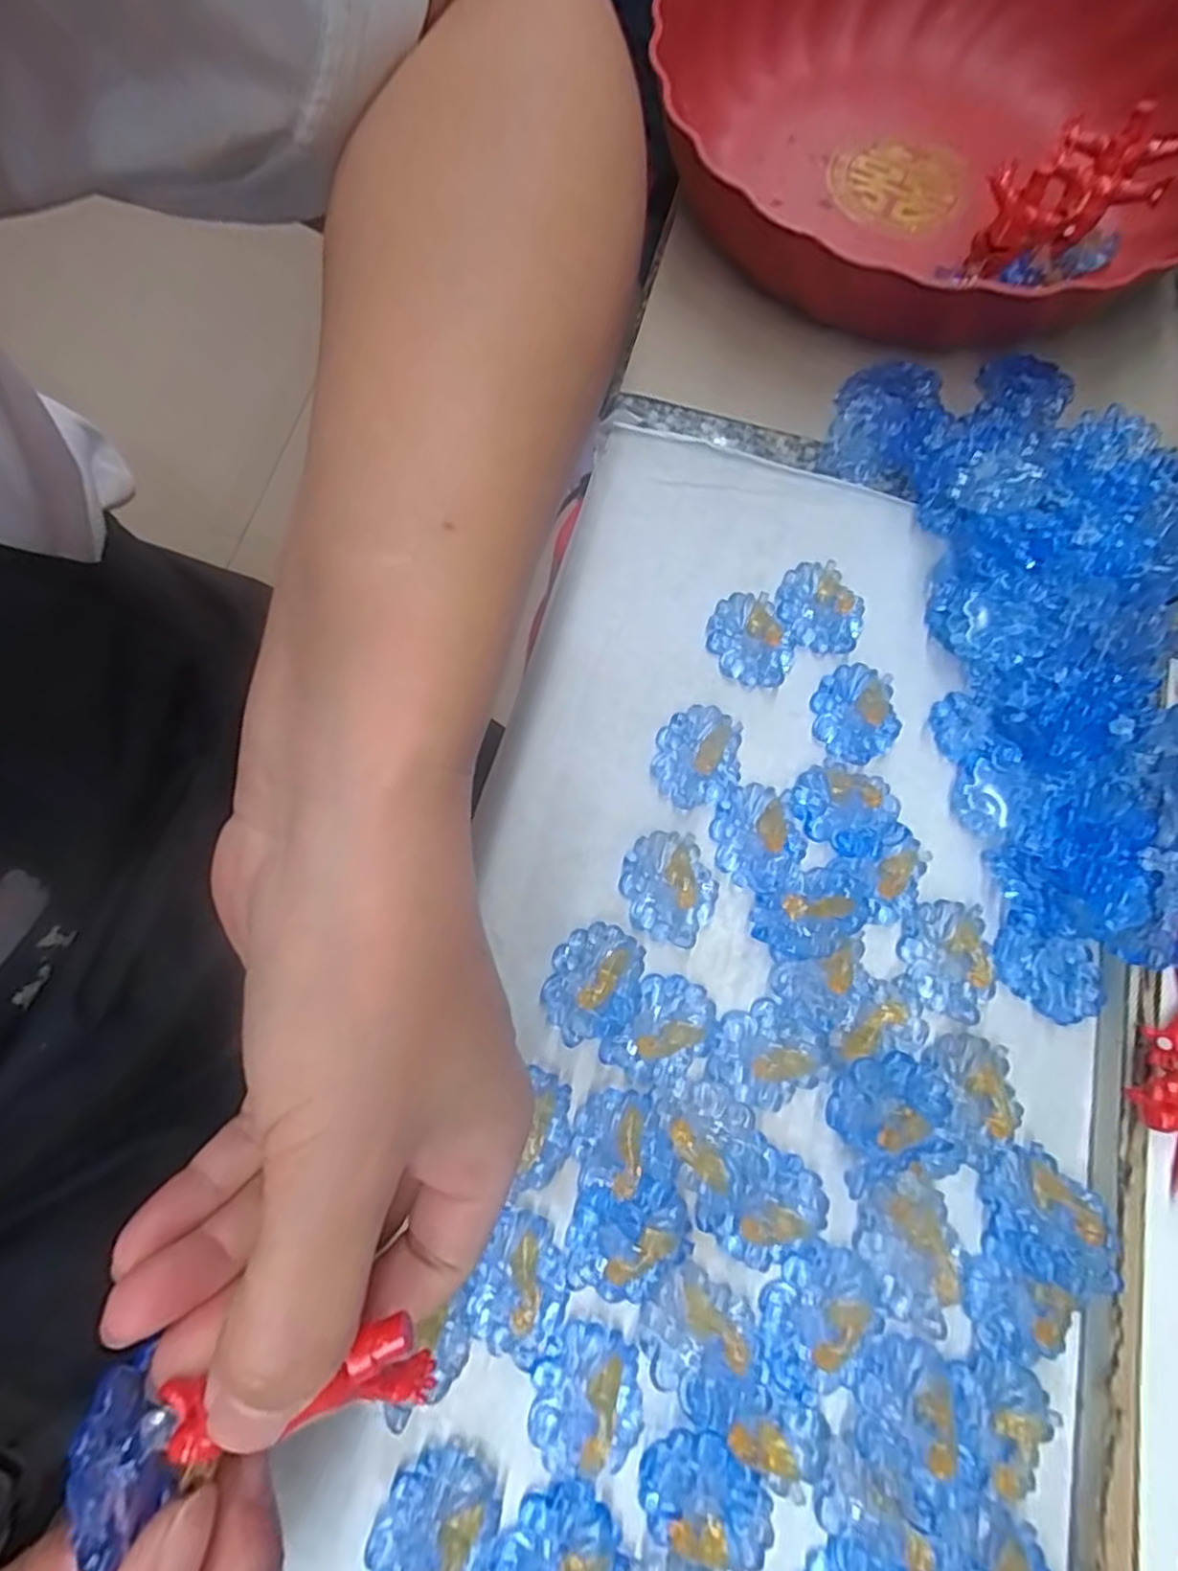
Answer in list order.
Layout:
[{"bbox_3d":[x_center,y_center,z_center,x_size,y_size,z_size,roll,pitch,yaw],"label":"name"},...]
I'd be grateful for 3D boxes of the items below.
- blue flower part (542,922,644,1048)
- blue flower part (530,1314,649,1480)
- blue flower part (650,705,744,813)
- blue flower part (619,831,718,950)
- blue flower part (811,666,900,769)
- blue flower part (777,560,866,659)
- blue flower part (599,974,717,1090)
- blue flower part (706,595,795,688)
[{"bbox_3d":[0.001,0.064,0.222,0.029,0.009,0.037,17,74,3],"label":"blue flower part"},{"bbox_3d":[0.000,0.170,0.192,0.030,0.006,0.035,7,73,0],"label":"blue flower part"},{"bbox_3d":[0.039,-0.010,0.247,0.030,0.004,0.037,10,73,1],"label":"blue flower part"},{"bbox_3d":[0.027,0.034,0.231,0.029,0.009,0.037,-14,75,-6],"label":"blue flower part"},{"bbox_3d":[0.097,-0.026,0.252,0.030,0.004,0.036,-8,74,-4],"label":"blue flower part"},{"bbox_3d":[0.088,-0.069,0.263,0.032,0.008,0.035,21,74,4],"label":"blue flower part"},{"bbox_3d":[0.024,0.078,0.217,0.027,0.010,0.035,33,75,8],"label":"blue flower part"},{"bbox_3d":[0.061,-0.054,0.259,0.028,0.005,0.037,-21,75,-8],"label":"blue flower part"}]

